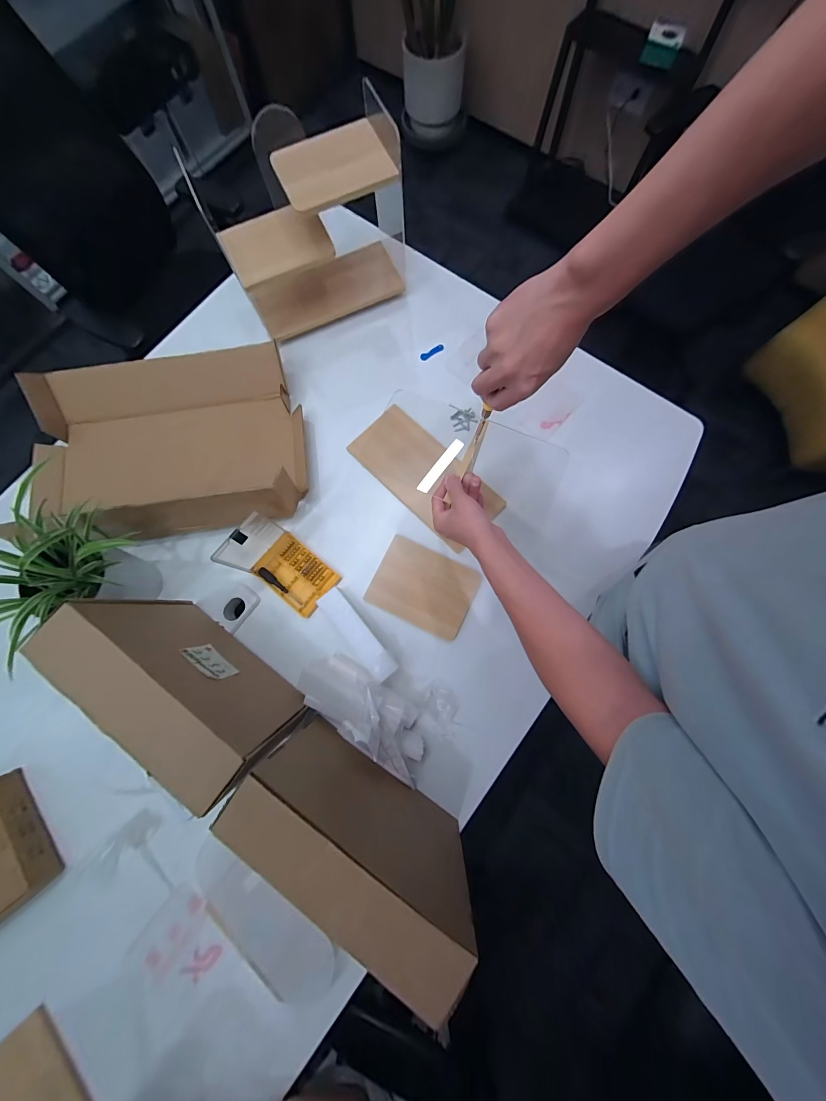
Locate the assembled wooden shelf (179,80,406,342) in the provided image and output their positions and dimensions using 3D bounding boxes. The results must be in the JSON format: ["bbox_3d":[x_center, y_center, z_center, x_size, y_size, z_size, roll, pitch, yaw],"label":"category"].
[{"bbox_3d":[-0.200,-0.677,0.753,0.386,0.264,0.174,-25,78,-4],"label":"assembled wooden shelf"}]

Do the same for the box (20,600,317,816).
[{"bbox_3d":[-0.349,0.210,0.553,0.332,0.274,0.079,37,81,9],"label":"box"}]

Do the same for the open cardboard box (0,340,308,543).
[{"bbox_3d":[-0.534,-0.234,0.742,0.571,0.129,0.397,-10,77,-1],"label":"open cardboard box"}]

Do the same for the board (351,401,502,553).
[{"bbox_3d":[0.029,-0.169,0.769,0.341,0.018,0.160,44,82,10],"label":"board"}]

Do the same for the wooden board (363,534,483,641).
[{"bbox_3d":[0.021,0.075,0.728,0.206,0.011,0.156,24,82,13],"label":"wooden board"}]

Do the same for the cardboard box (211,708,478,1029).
[{"bbox_3d":[-0.081,0.418,0.526,0.337,0.286,0.085,34,80,8],"label":"cardboard box"}]

